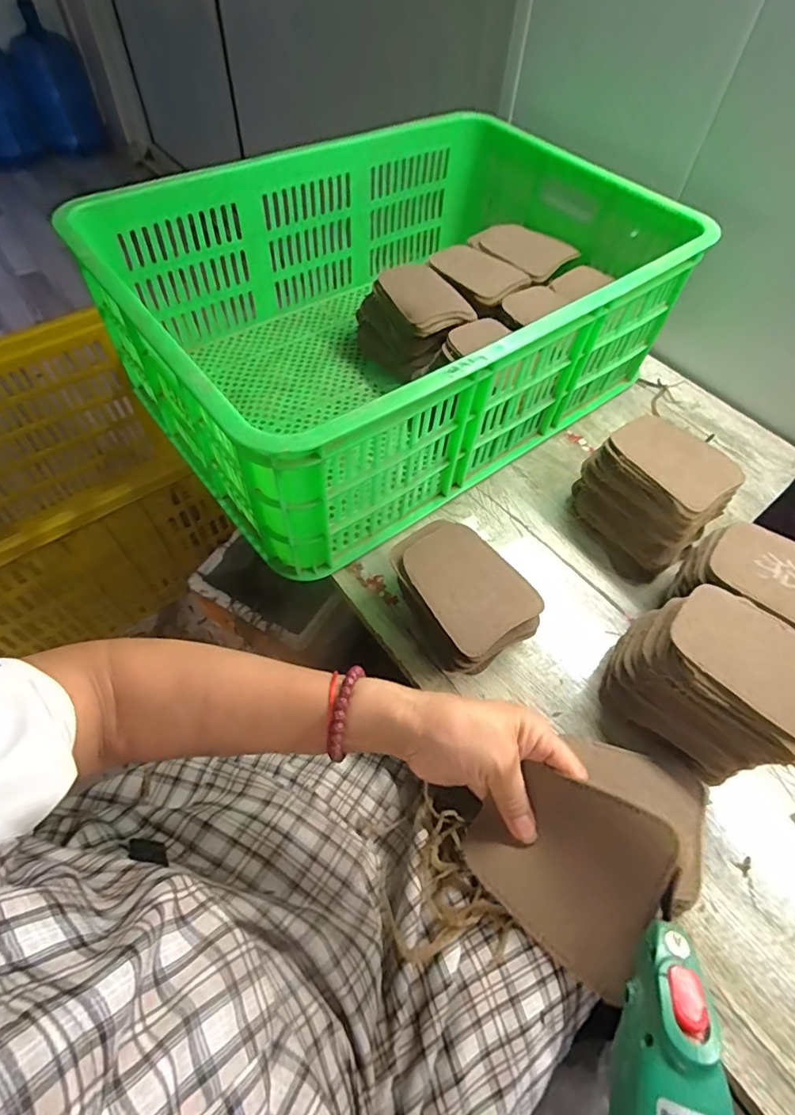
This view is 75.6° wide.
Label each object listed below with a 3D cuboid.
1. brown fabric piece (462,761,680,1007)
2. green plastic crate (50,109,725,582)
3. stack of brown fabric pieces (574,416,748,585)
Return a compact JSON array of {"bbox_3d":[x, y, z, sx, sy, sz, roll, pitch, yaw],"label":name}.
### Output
[{"bbox_3d":[0.092,0.170,0.295,0.112,0.012,0.085,13,72,54],"label":"brown fabric piece"},{"bbox_3d":[0.012,-0.313,0.634,0.626,0.202,0.451,-33,63,-22],"label":"green plastic crate"},{"bbox_3d":[0.271,-0.066,0.552,0.116,0.097,0.132,-28,61,-19],"label":"stack of brown fabric pieces"}]

